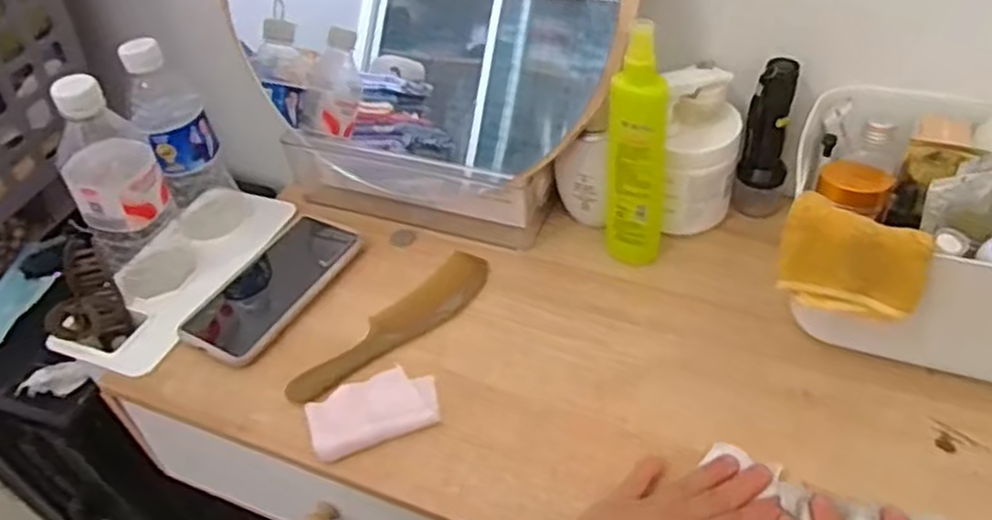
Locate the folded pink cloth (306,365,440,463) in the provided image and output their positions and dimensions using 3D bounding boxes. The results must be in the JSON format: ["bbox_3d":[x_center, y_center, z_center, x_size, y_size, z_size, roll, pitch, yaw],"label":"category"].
[{"bbox_3d":[-0.091,0.111,0.540,0.094,0.007,0.060,-19,46,-12],"label":"folded pink cloth"}]

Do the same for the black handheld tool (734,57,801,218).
[{"bbox_3d":[0.234,-0.102,0.624,0.034,0.141,0.034,-12,45,-5],"label":"black handheld tool"}]

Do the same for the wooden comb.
[{"bbox_3d":[-0.079,0.056,0.606,0.052,0.012,0.203,28,54,30],"label":"wooden comb"}]

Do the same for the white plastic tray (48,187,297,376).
[{"bbox_3d":[-0.286,0.007,0.664,0.106,0.021,0.214,12,47,18],"label":"white plastic tray"}]

